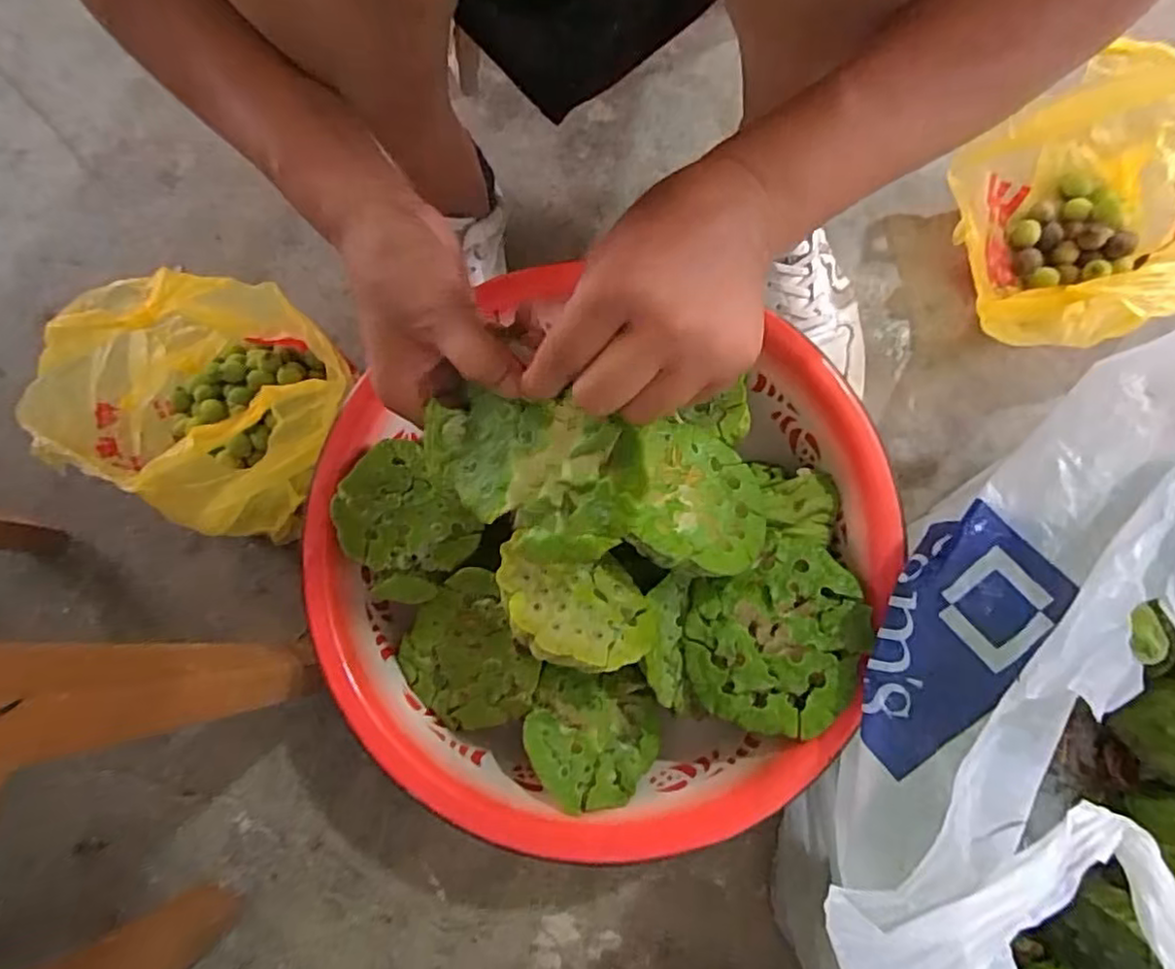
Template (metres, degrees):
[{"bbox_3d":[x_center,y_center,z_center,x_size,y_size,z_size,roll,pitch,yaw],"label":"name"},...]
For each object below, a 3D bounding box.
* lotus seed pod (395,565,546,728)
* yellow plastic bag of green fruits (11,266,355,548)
[{"bbox_3d":[-0.071,0.103,0.405,0.086,0.038,0.088,2,97,18],"label":"lotus seed pod"},{"bbox_3d":[-0.255,-0.061,0.451,0.167,0.143,0.158,25,79,7],"label":"yellow plastic bag of green fruits"}]

